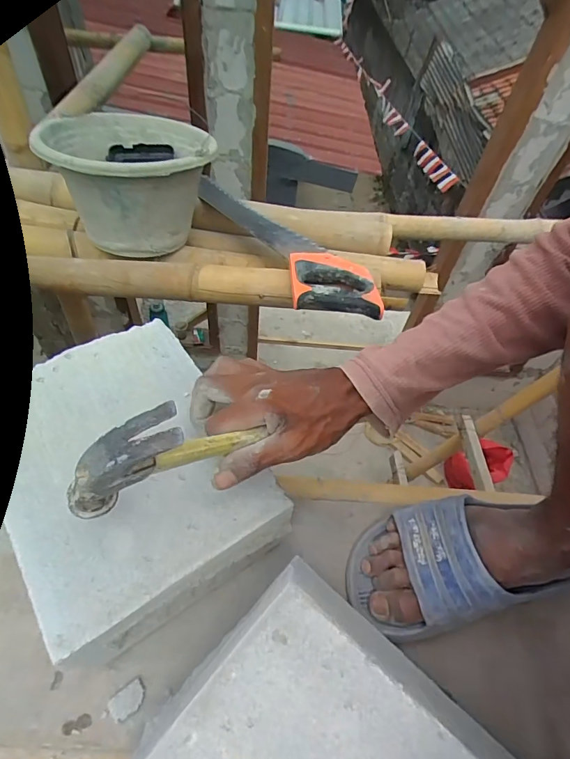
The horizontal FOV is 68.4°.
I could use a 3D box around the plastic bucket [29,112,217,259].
[{"bbox_3d":[-0.239,-0.319,0.680,0.229,0.179,0.239,-9,55,-12],"label":"plastic bucket"}]

